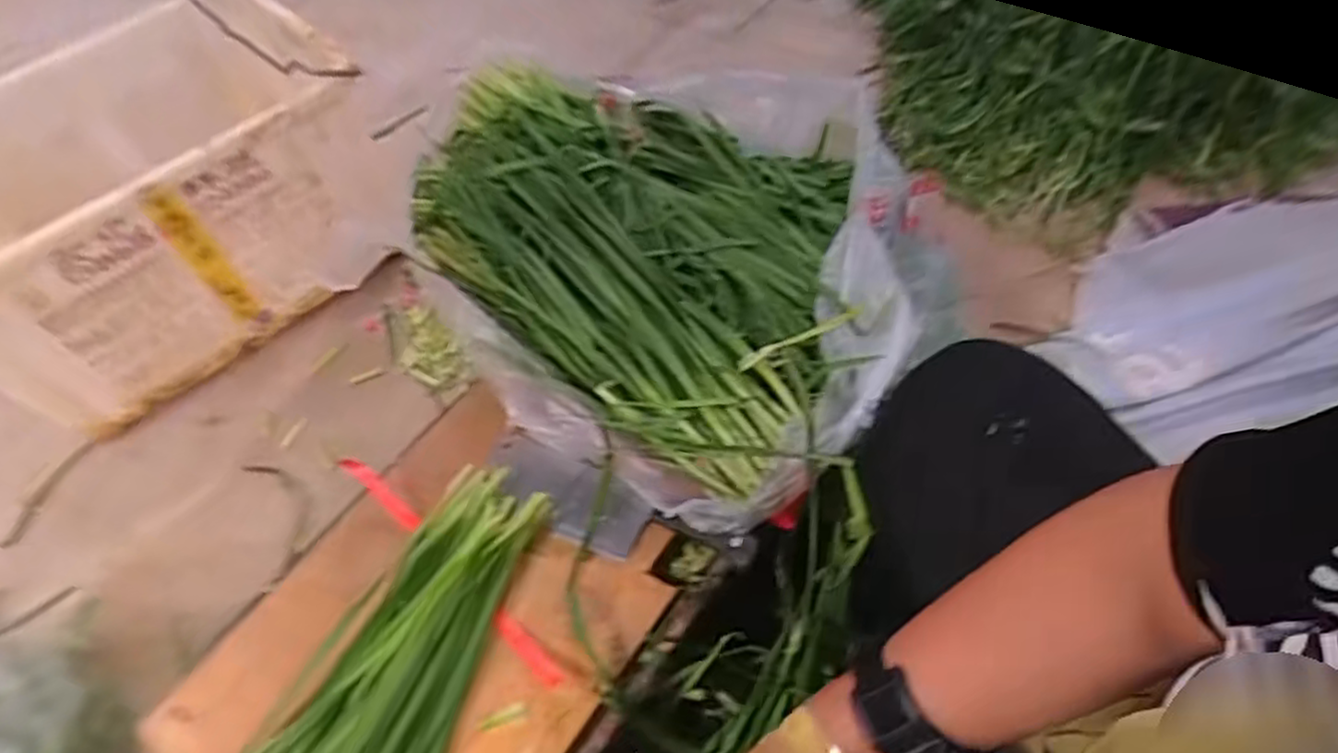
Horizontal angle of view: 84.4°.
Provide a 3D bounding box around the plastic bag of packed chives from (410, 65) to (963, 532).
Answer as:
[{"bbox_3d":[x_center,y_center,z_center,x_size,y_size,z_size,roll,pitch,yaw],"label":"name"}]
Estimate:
[{"bbox_3d":[0.003,-0.154,0.772,0.545,0.137,0.462,35,66,29],"label":"plastic bag of packed chives"}]

